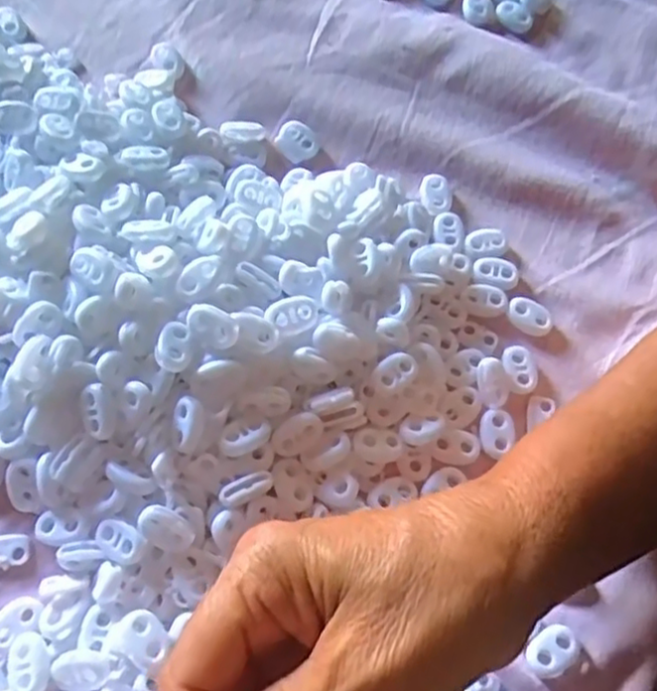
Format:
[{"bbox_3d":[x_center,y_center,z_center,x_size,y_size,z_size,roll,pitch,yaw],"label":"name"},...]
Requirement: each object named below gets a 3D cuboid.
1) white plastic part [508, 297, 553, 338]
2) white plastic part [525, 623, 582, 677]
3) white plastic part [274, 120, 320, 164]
[{"bbox_3d":[0.096,-0.014,0.320,0.022,0.005,0.015,34,72,10],"label":"white plastic part"},{"bbox_3d":[0.088,0.120,0.267,0.023,0.005,0.016,-34,75,-14],"label":"white plastic part"},{"bbox_3d":[-0.016,-0.106,0.349,0.018,0.007,0.022,-38,75,-15],"label":"white plastic part"}]

